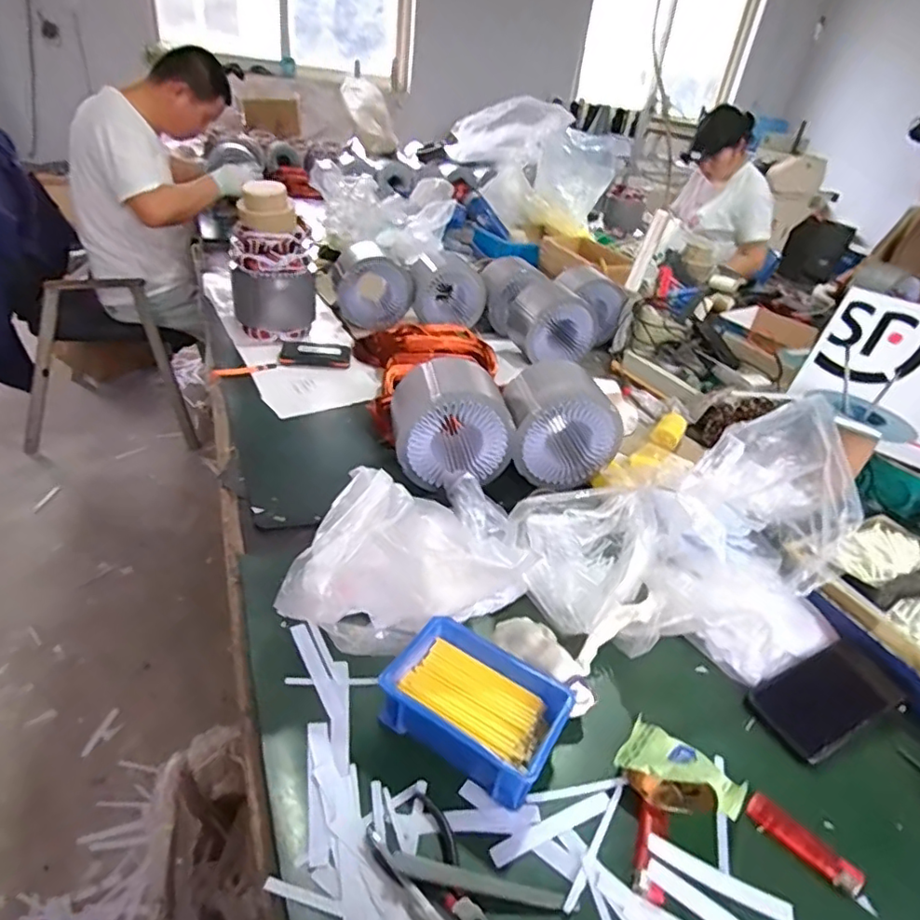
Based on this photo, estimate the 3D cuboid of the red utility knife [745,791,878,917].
[{"bbox_3d":[0.277,0.305,0.458,0.026,0.011,0.095,-24,45,-38],"label":"red utility knife"}]

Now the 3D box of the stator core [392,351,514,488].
[{"bbox_3d":[-0.014,-0.054,0.797,0.155,0.127,0.121,-2,35,-14],"label":"stator core"}]

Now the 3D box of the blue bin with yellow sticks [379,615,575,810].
[{"bbox_3d":[0.014,0.211,0.500,0.142,0.048,0.104,27,38,26],"label":"blue bin with yellow sticks"}]

